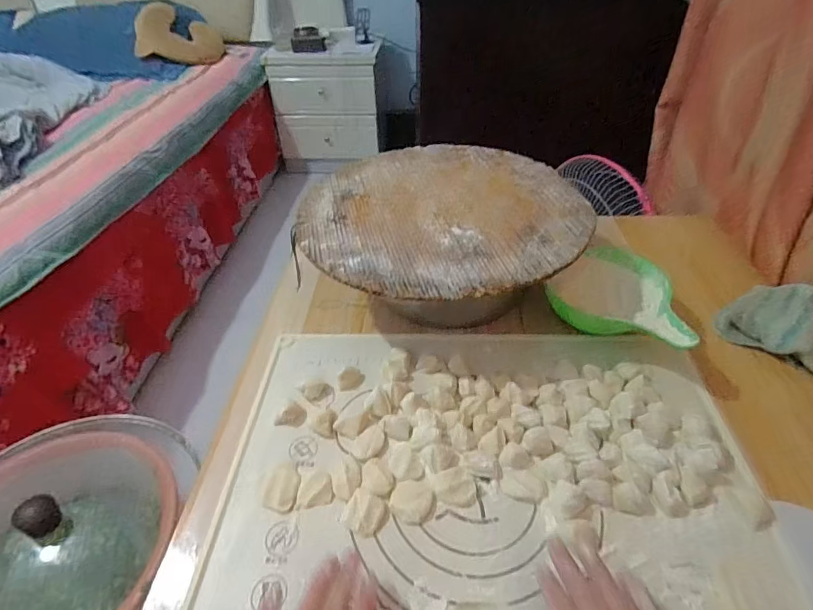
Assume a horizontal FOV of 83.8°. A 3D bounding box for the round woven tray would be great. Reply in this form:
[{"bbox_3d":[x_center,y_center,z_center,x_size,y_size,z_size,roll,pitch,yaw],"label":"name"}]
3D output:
[{"bbox_3d":[0.043,-0.124,0.576,0.342,0.012,0.343,-3,41,2],"label":"round woven tray"}]

